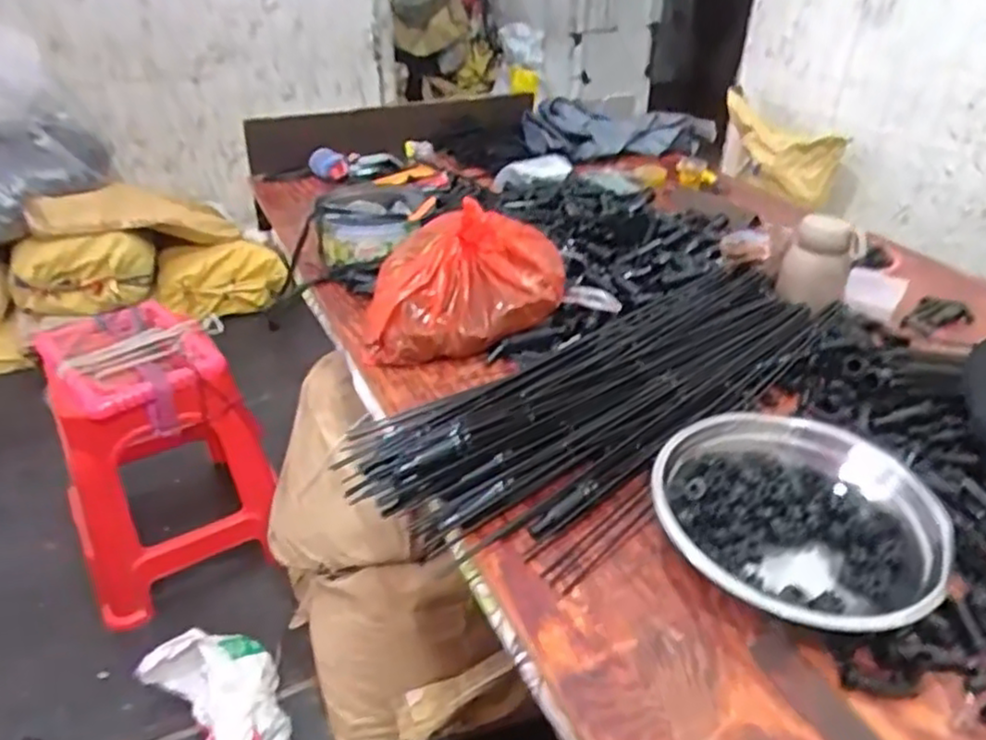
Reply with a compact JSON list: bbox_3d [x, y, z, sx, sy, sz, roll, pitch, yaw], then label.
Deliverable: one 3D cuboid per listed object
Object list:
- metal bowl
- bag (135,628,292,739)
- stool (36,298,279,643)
[{"bbox_3d":[0.247,0.121,0.570,0.190,0.074,0.223,-22,39,-28],"label":"metal bowl"},{"bbox_3d":[-0.444,0.559,1.163,0.181,0.118,0.257,-25,42,-34],"label":"bag"},{"bbox_3d":[-0.681,0.154,1.435,0.357,0.466,0.396,-14,37,-21],"label":"stool"}]

